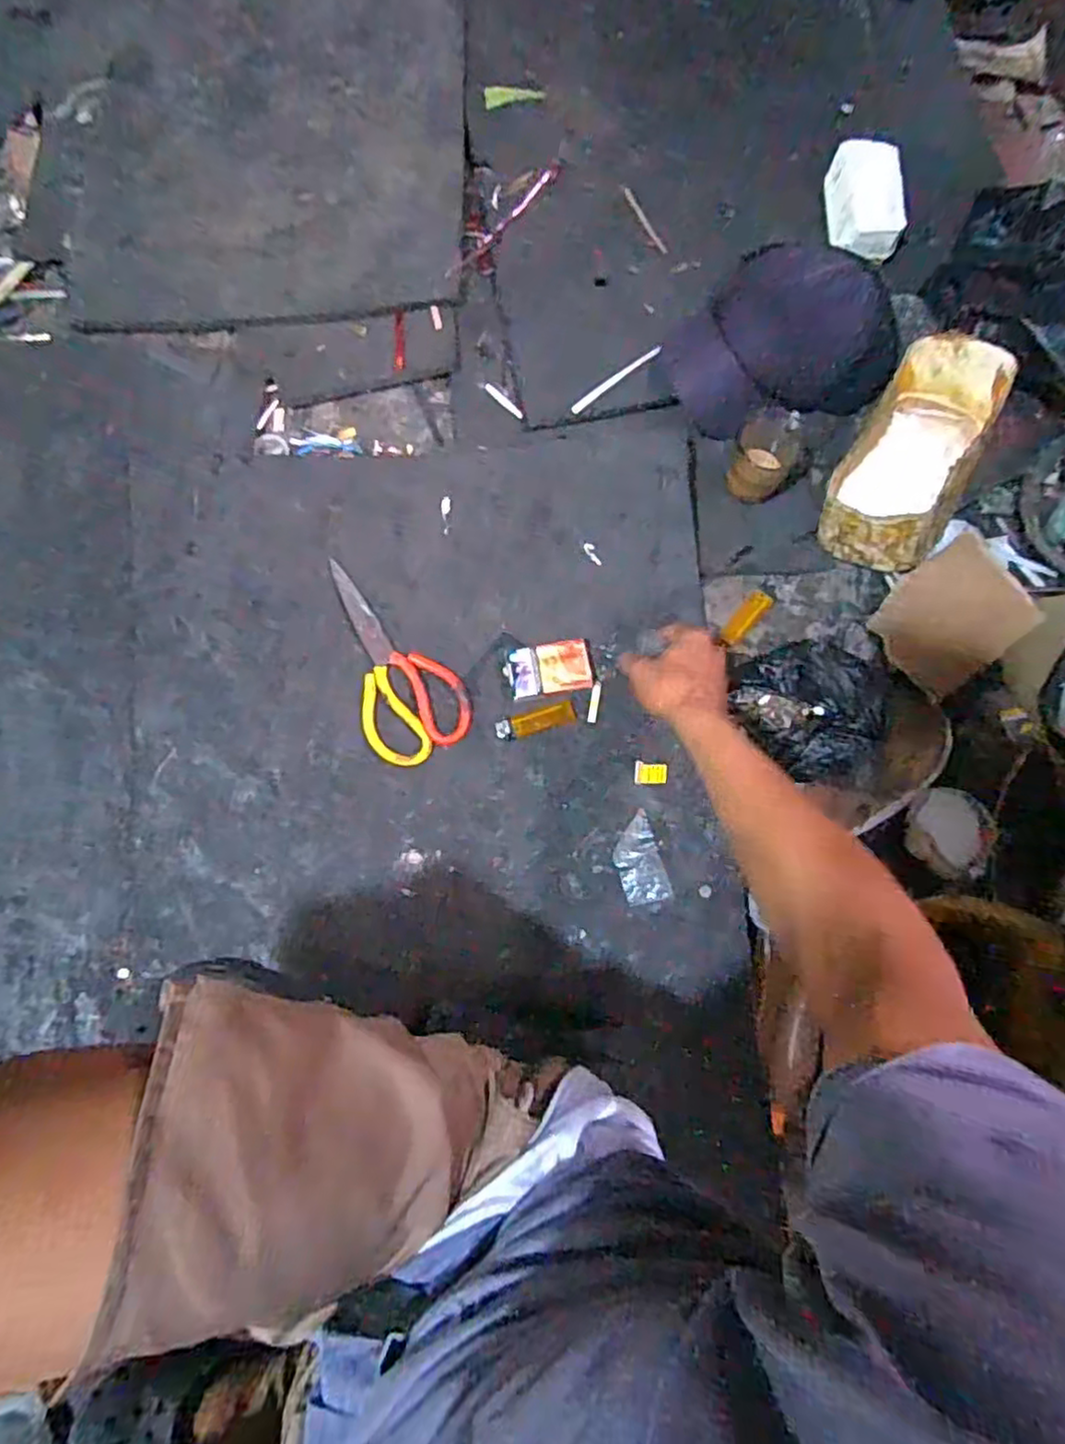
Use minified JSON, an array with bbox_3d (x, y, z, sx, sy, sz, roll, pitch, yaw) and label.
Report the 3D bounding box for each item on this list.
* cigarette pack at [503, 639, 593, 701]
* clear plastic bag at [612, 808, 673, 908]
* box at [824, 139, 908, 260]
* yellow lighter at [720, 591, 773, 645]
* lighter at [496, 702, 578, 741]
[{"bbox_3d":[0.019,-0.056,0.725,0.091,0.023,0.053,-8,76,-4],"label":"cigarette pack"},{"bbox_3d":[0.108,0.141,0.690,0.047,0.004,0.089,-21,72,14],"label":"clear plastic bag"},{"bbox_3d":[0.366,-0.580,0.743,0.070,0.033,0.140,0,76,-2],"label":"box"},{"bbox_3d":[0.229,-0.112,0.726,0.024,0.016,0.067,41,94,8],"label":"yellow lighter"},{"bbox_3d":[0.004,-0.001,0.721,0.086,0.010,0.023,-12,77,-5],"label":"lighter"}]

